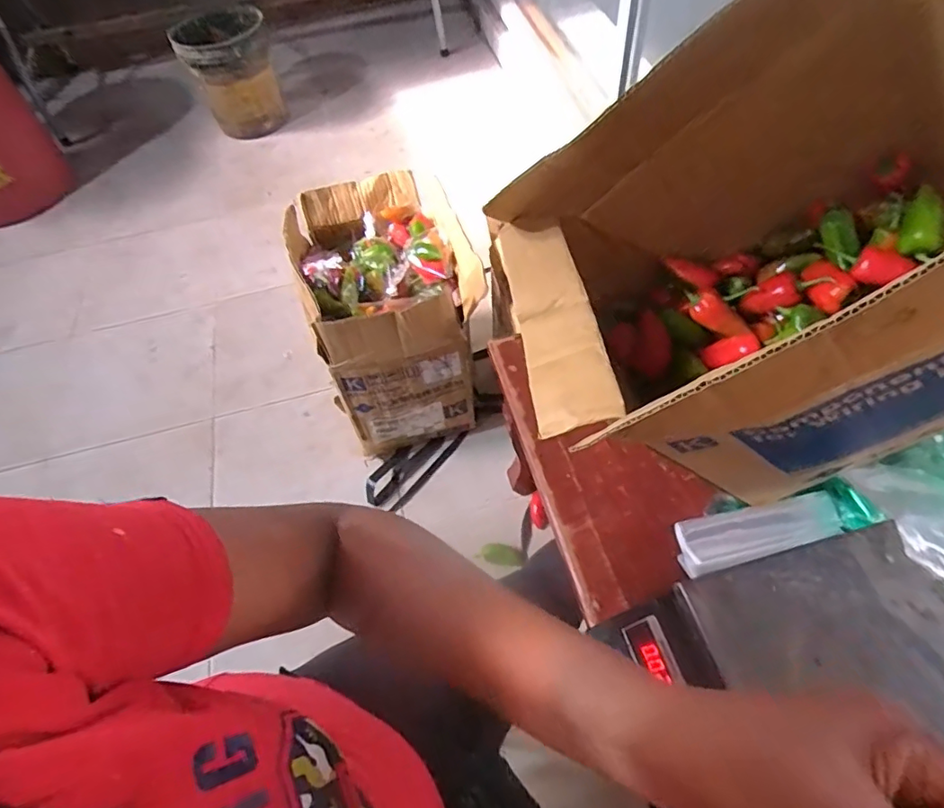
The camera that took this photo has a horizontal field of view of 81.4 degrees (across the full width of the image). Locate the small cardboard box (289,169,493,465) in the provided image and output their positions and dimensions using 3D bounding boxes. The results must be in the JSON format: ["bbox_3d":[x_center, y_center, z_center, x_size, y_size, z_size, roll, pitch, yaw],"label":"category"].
[{"bbox_3d":[-0.173,-0.189,1.160,0.287,0.391,0.422,-20,58,-7],"label":"small cardboard box"}]

